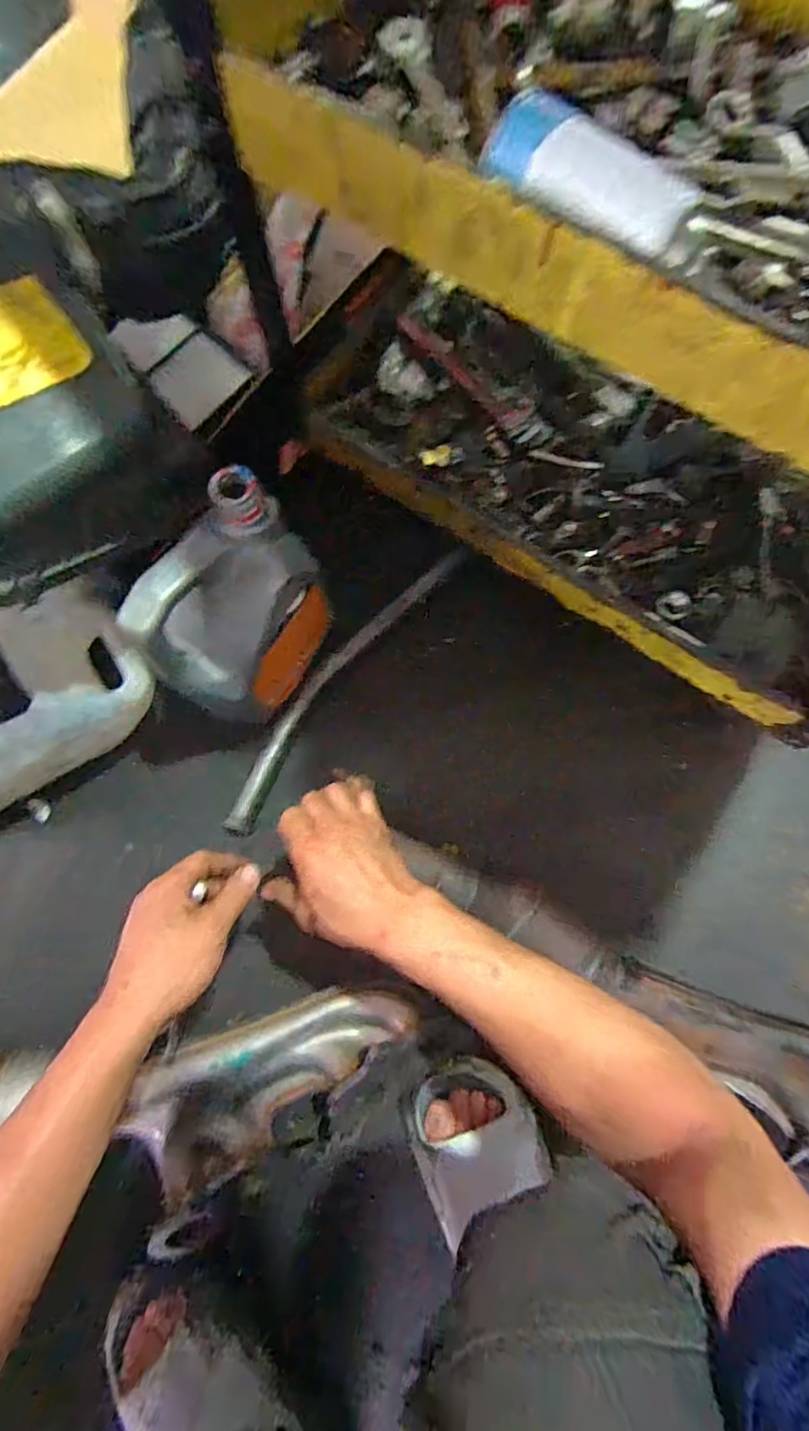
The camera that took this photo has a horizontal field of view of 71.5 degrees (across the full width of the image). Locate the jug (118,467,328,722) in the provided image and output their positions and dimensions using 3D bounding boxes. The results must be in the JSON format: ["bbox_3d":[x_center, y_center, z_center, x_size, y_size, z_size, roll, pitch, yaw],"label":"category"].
[{"bbox_3d":[-0.160,-0.098,0.571,0.104,0.225,0.193,31,78,6],"label":"jug"}]

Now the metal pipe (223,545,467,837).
[{"bbox_3d":[-0.088,-0.036,0.700,0.053,0.038,0.421,36,78,7],"label":"metal pipe"}]

